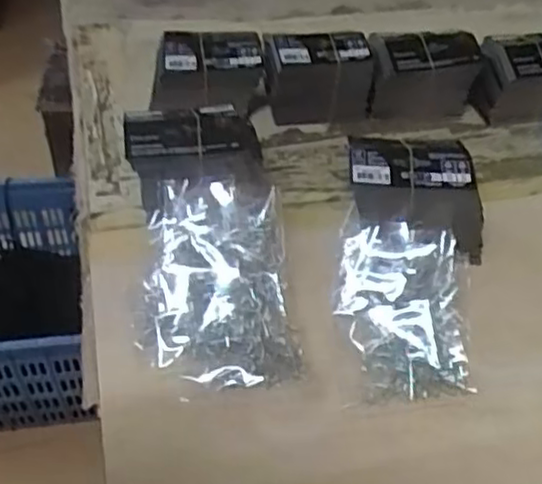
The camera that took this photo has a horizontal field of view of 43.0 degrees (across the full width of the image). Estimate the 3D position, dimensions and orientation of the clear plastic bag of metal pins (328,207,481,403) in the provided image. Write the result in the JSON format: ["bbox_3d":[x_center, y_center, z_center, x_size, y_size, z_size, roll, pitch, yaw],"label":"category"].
[{"bbox_3d":[0.098,0.050,0.515,0.100,0.044,0.142,6,44,5],"label":"clear plastic bag of metal pins"}]

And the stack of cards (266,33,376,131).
[{"bbox_3d":[0.048,-0.168,0.712,0.108,0.083,0.057,-1,44,-4],"label":"stack of cards"}]

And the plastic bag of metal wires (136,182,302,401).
[{"bbox_3d":[-0.045,0.028,0.526,0.116,0.053,0.177,-5,44,-8],"label":"plastic bag of metal wires"}]

